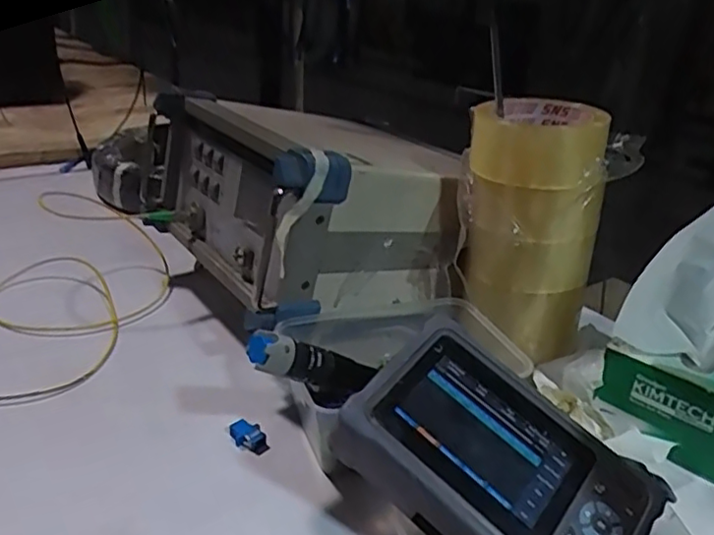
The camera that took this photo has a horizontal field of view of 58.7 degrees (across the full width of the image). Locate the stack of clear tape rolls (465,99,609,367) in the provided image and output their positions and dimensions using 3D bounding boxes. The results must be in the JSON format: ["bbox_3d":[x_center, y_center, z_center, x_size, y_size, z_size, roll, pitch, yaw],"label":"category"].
[{"bbox_3d":[0.148,-0.036,0.550,0.110,0.194,0.098,11,26,16],"label":"stack of clear tape rolls"}]

